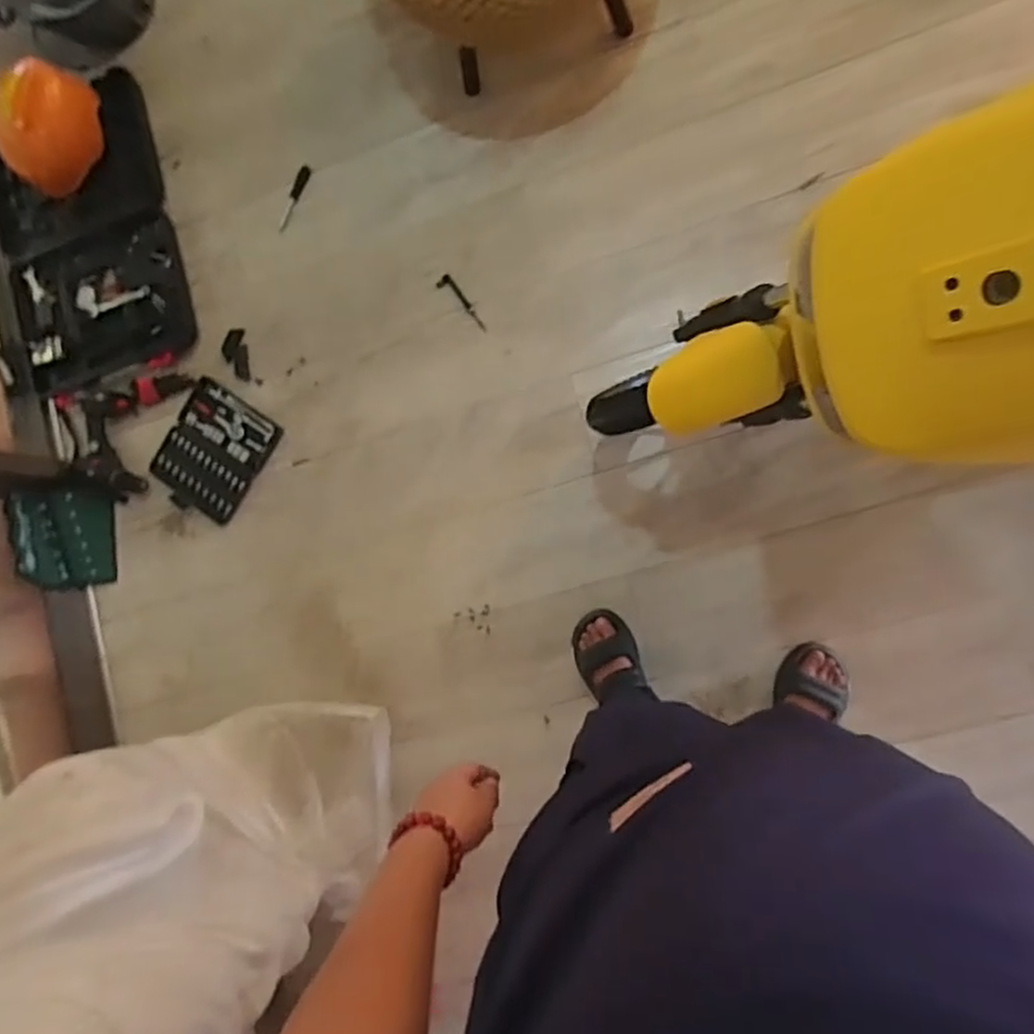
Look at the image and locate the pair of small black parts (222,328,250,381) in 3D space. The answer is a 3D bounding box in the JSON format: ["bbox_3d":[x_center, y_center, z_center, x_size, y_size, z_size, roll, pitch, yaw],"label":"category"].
[{"bbox_3d":[-0.603,-0.347,1.522,0.056,0.011,0.113,-5,88,10],"label":"pair of small black parts"}]

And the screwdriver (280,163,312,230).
[{"bbox_3d":[-0.475,-0.676,1.502,0.028,0.024,0.141,27,94,9],"label":"screwdriver"}]

